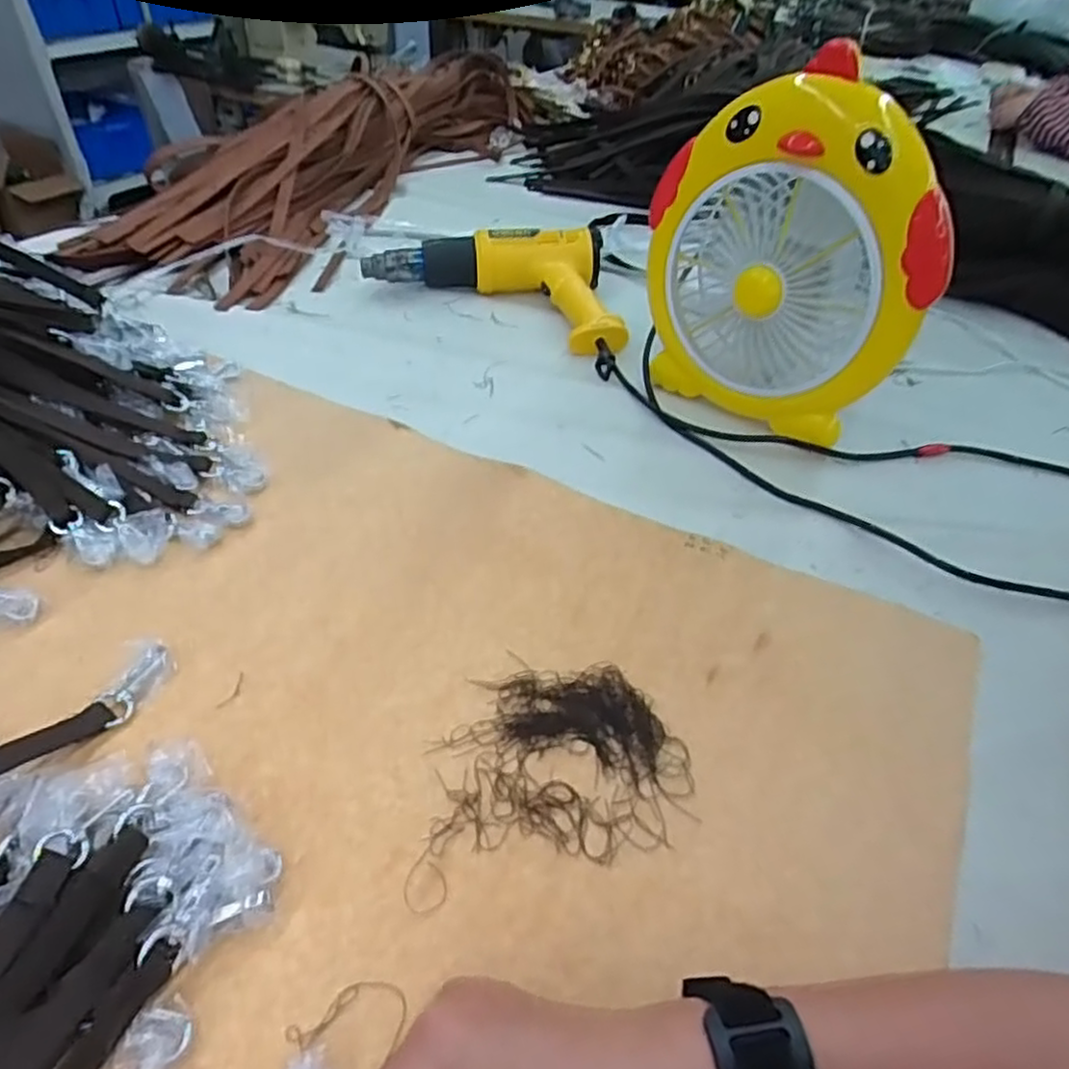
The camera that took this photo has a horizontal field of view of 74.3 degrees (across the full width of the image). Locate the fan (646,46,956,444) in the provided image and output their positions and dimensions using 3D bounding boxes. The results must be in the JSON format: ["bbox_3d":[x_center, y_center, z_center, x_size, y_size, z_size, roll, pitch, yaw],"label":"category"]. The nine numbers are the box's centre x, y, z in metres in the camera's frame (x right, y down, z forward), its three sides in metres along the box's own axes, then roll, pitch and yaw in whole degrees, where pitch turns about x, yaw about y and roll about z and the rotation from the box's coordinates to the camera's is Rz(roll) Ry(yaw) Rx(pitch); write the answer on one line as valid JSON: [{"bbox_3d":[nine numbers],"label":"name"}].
[{"bbox_3d":[0.220,-0.229,0.609,0.246,0.265,0.114,35,53,29],"label":"fan"}]

